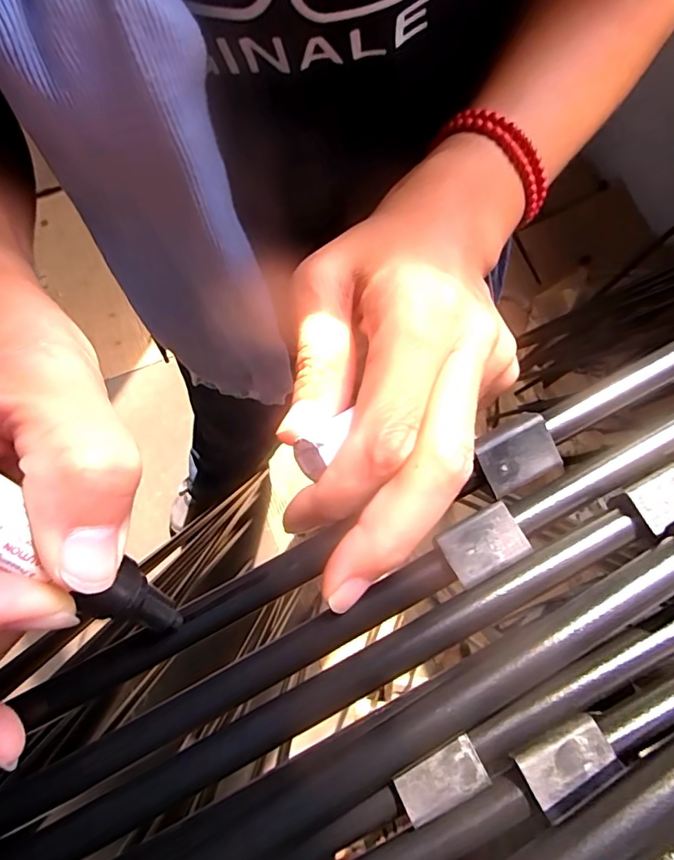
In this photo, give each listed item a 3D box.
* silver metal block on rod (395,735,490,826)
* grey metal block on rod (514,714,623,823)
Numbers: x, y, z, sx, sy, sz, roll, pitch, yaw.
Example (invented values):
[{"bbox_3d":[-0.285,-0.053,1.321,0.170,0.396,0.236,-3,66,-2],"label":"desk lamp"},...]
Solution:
[{"bbox_3d":[0.024,0.081,0.119,0.020,0.005,0.011,-31,78,-5],"label":"silver metal block on rod"},{"bbox_3d":[0.052,0.076,0.116,0.020,0.005,0.013,-31,78,-5],"label":"grey metal block on rod"}]

